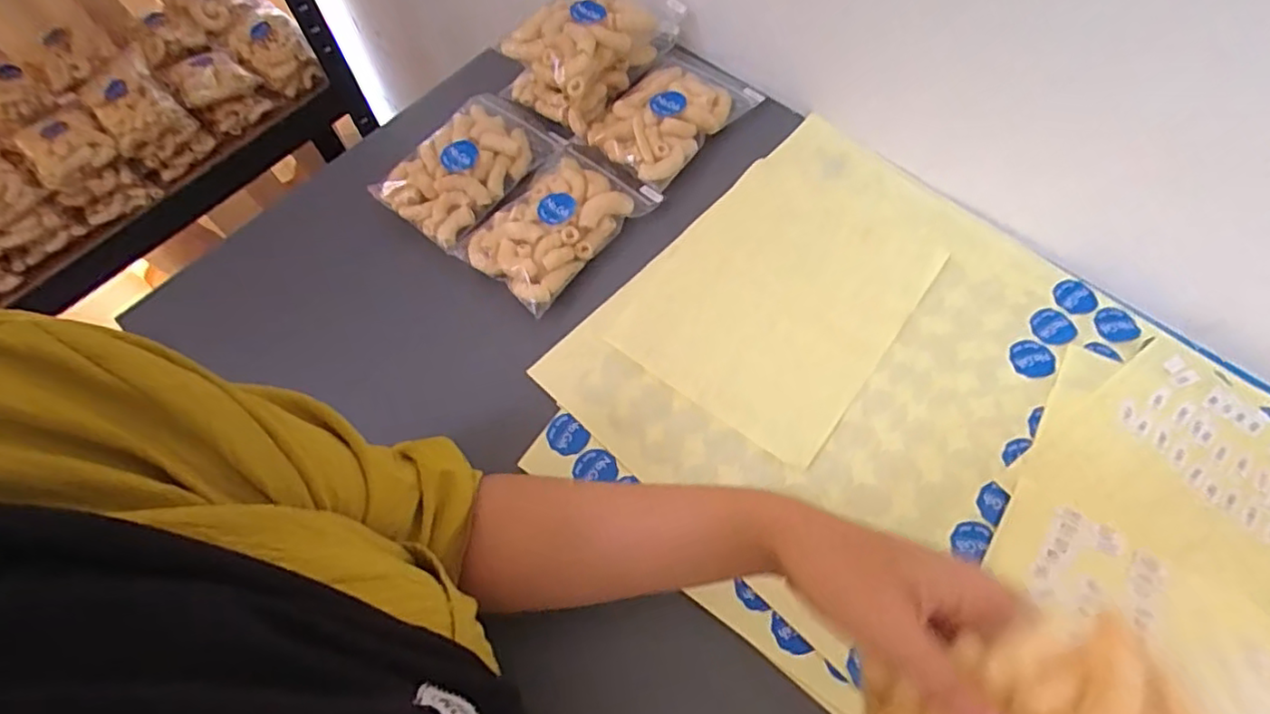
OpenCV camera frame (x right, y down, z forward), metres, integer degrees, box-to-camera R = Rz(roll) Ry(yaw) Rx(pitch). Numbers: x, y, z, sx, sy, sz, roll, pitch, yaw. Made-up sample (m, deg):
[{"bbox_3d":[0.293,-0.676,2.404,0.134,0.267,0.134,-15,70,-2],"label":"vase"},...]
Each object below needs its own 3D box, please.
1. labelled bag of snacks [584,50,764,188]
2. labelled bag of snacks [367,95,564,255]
[{"bbox_3d":[0.029,-0.200,0.508,0.087,0.023,0.133,37,72,18],"label":"labelled bag of snacks"},{"bbox_3d":[-0.134,-0.157,0.496,0.093,0.022,0.134,37,72,18],"label":"labelled bag of snacks"}]

